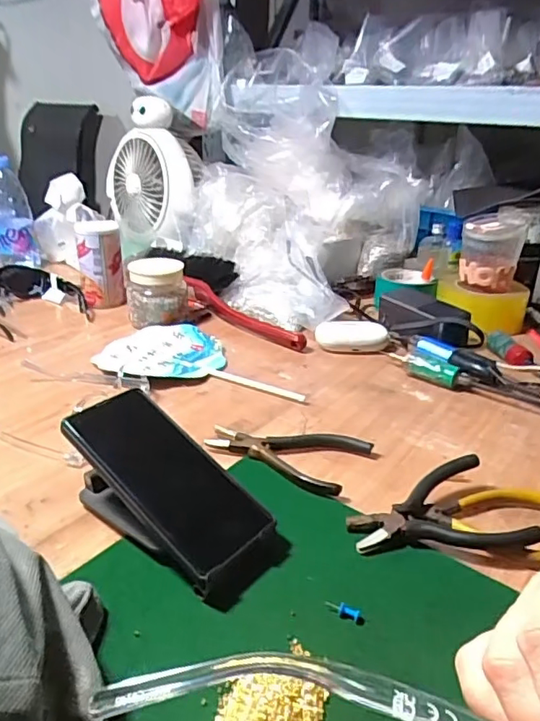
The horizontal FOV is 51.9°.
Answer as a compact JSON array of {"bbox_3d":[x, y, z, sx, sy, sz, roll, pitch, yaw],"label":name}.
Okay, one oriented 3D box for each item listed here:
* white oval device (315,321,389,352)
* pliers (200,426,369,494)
[{"bbox_3d":[0.107,-0.031,0.714,0.094,0.034,0.042,-3,26,-7],"label":"white oval device"},{"bbox_3d":[0.015,0.079,0.509,0.133,0.020,0.081,15,27,26],"label":"pliers"}]

